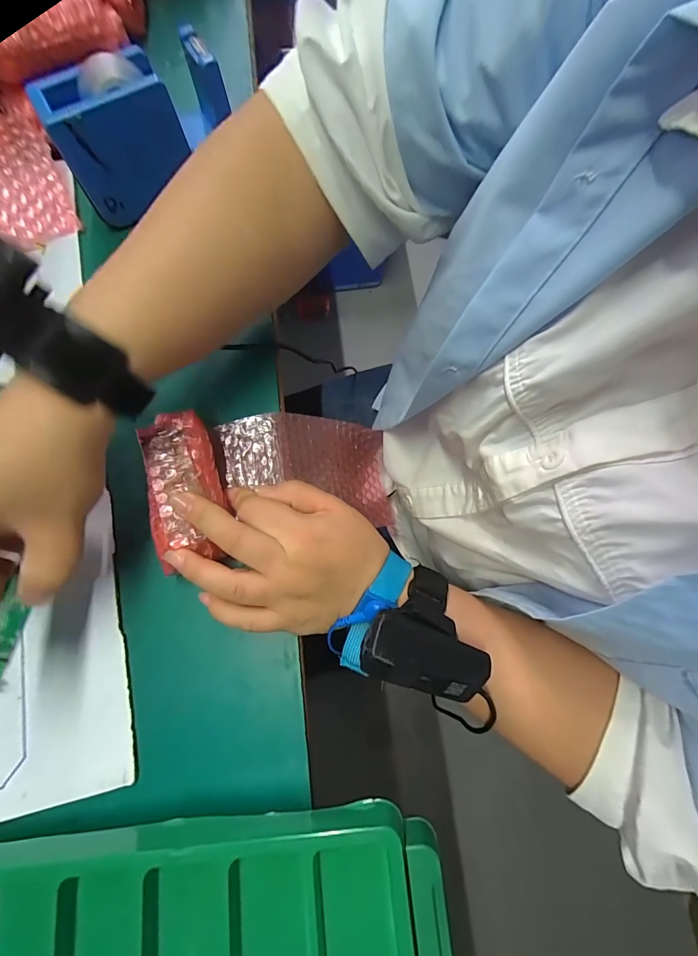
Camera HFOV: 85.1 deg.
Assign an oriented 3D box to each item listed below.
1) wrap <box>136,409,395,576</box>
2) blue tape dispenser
[{"bbox_3d":[-0.037,0.001,0.302,0.220,0.035,0.094,-1,70,-45],"label":"wrap"},{"bbox_3d":[-0.177,-0.263,0.294,0.087,0.072,0.058,-32,77,-6],"label":"blue tape dispenser"}]

